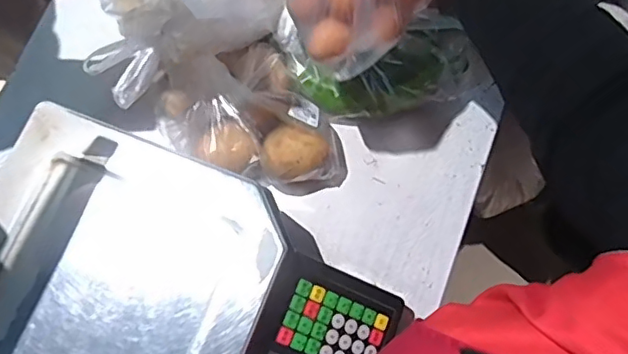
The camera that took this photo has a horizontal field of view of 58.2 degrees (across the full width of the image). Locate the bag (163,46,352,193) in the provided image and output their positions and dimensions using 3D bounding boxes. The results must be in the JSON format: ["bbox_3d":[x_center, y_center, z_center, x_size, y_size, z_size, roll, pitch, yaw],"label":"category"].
[{"bbox_3d":[-0.076,-0.064,0.689,0.162,0.099,0.222,-37,77,-7],"label":"bag"}]

